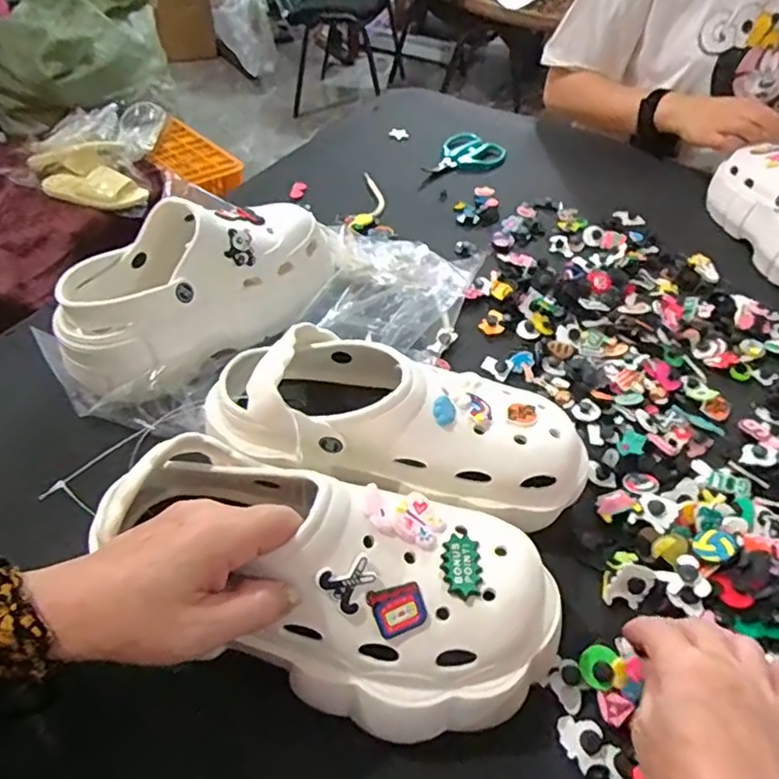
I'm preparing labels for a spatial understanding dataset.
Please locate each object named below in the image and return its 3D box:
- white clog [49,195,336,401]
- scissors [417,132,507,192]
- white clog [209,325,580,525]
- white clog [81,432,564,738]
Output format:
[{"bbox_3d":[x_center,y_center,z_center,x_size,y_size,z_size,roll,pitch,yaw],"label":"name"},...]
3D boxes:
[{"bbox_3d":[-0.155,-0.092,0.501,0.101,0.093,0.245,36,54,26],"label":"white clog"},{"bbox_3d":[0.097,-0.310,0.813,0.082,0.017,0.153,26,50,19],"label":"scissors"},{"bbox_3d":[0.008,0.023,0.423,0.262,0.103,0.112,9,47,3],"label":"white clog"},{"bbox_3d":[-0.022,0.102,0.331,0.235,0.085,0.112,26,49,5],"label":"white clog"}]

